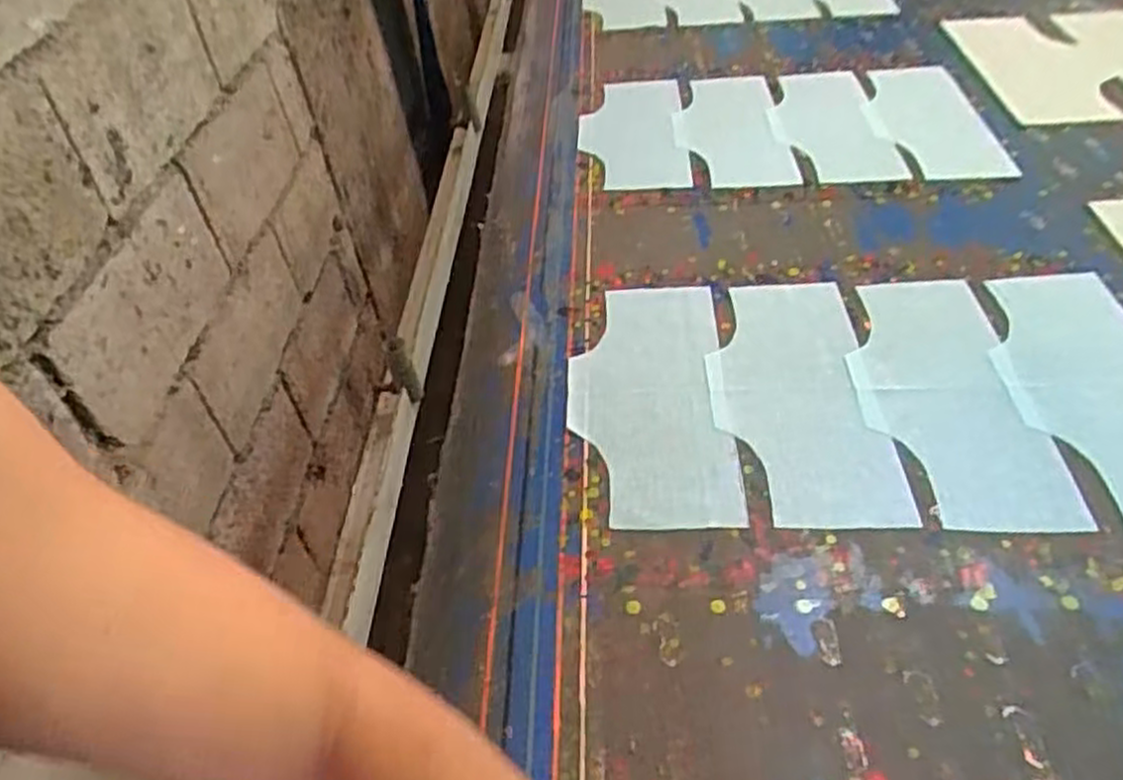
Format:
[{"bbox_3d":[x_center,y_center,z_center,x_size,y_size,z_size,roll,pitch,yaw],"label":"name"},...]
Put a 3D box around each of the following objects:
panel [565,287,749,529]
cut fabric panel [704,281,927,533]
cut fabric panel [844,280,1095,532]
[{"bbox_3d":[0.076,-0.008,0.694,0.135,0.007,0.297,-1,43,5],"label":"panel"},{"bbox_3d":[0.201,-0.009,0.691,0.137,0.005,0.301,0,43,6],"label":"cut fabric panel"},{"bbox_3d":[0.320,-0.005,0.672,0.133,0.009,0.292,-2,42,7],"label":"cut fabric panel"}]

